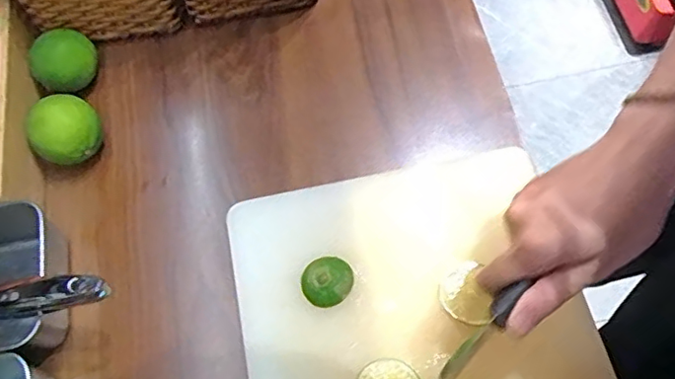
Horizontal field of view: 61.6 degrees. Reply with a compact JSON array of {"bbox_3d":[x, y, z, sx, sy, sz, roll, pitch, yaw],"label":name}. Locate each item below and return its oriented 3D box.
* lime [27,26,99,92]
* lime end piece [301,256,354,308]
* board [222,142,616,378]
[{"bbox_3d":[-0.233,-0.110,0.487,0.050,0.041,0.048,-1,67,2],"label":"lime"},{"bbox_3d":[-0.008,0.067,0.419,0.037,0.006,0.035,-1,67,2],"label":"lime end piece"},{"bbox_3d":[0.064,0.144,0.388,0.248,0.015,0.345,-13,67,-3],"label":"board"}]

